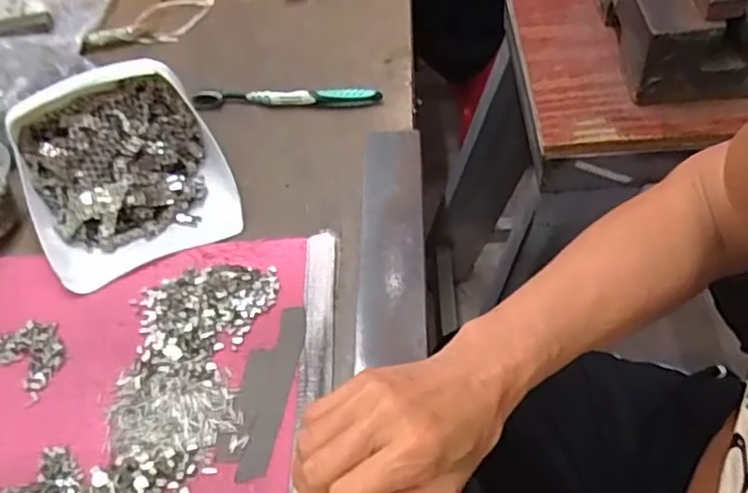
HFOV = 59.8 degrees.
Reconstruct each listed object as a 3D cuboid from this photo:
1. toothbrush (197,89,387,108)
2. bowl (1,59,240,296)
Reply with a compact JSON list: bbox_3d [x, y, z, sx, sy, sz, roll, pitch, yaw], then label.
[{"bbox_3d":[-0.085,-0.145,0.624,0.182,0.016,0.017,0,51,9],"label":"toothbrush"},{"bbox_3d":[-0.208,-0.068,0.532,0.158,0.079,0.161,-25,51,-11],"label":"bowl"}]

